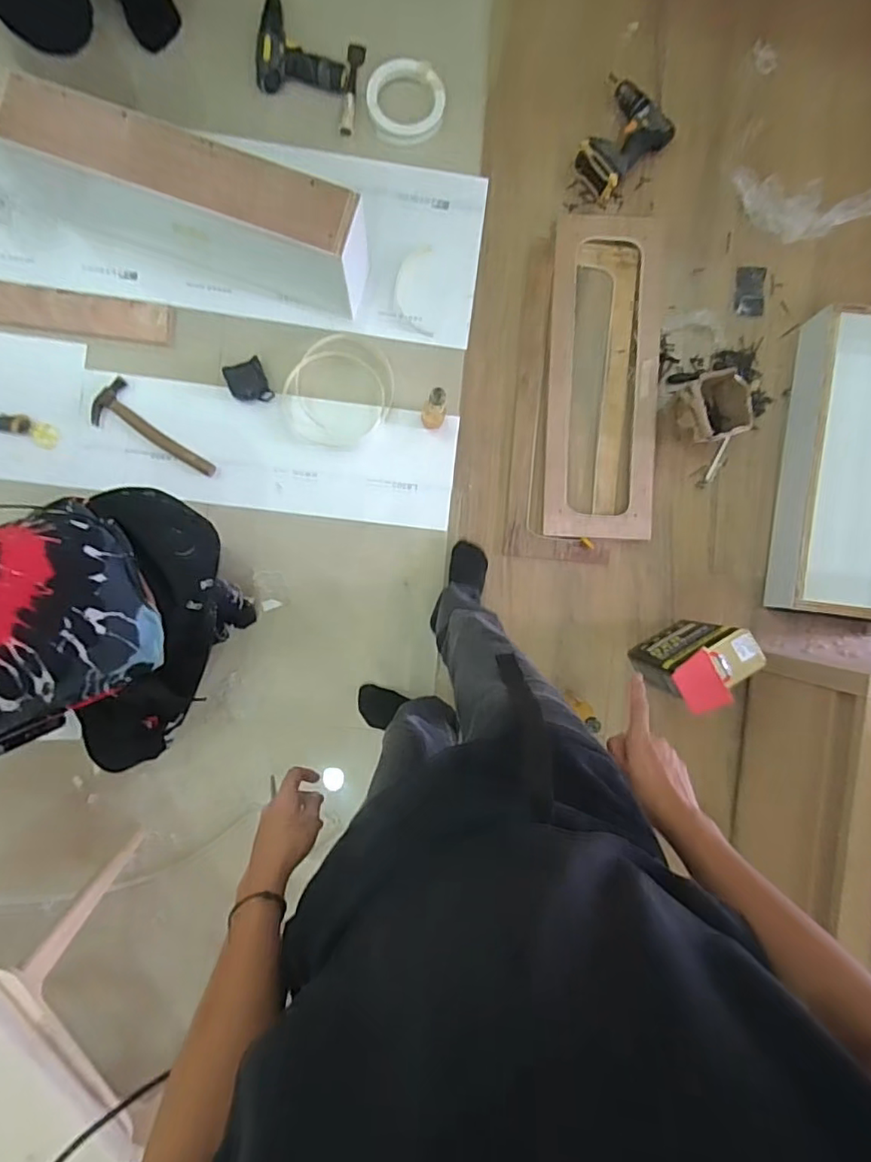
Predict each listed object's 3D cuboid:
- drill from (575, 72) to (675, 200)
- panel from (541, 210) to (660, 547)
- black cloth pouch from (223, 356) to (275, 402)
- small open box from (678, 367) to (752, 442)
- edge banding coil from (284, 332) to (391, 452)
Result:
[{"bbox_3d":[0.402,-0.999,1.292,0.187,0.069,0.226,45,88,-4],"label":"drill"},{"bbox_3d":[0.388,-0.466,1.328,0.249,0.031,0.732,2,92,-5],"label":"panel"},{"bbox_3d":[-0.412,-0.435,1.278,0.083,0.018,0.091,-22,93,-3],"label":"black cloth pouch"},{"bbox_3d":[0.617,-0.386,1.305,0.144,0.106,0.148,-16,93,-4],"label":"small open box"},{"bbox_3d":[-0.212,-0.414,1.288,0.227,0.020,0.253,40,88,-5],"label":"edge banding coil"}]

